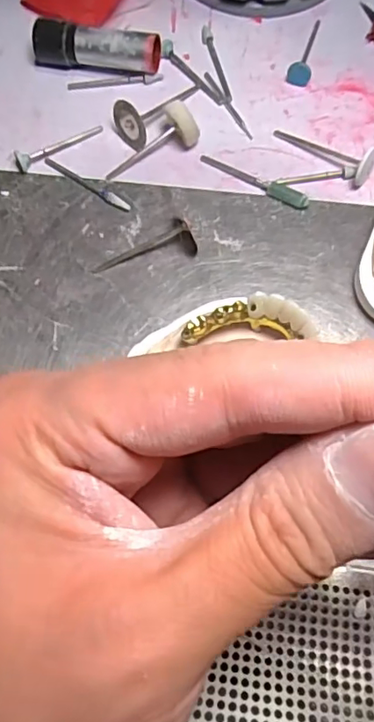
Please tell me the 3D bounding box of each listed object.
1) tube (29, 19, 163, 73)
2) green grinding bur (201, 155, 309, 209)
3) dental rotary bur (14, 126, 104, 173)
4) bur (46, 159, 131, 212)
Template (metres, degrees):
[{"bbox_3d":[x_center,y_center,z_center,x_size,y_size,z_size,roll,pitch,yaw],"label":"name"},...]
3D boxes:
[{"bbox_3d":[-0.043,-0.147,0.258,0.059,0.020,0.016,8,72,4],"label":"tube"},{"bbox_3d":[0.030,-0.082,0.242,0.053,0.006,0.007,33,76,11],"label":"green grinding bur"},{"bbox_3d":[-0.060,-0.102,0.252,0.043,0.007,0.008,-35,74,-9],"label":"dental rotary bur"},{"bbox_3d":[-0.045,-0.081,0.245,0.048,0.004,0.005,35,76,12],"label":"bur"}]

